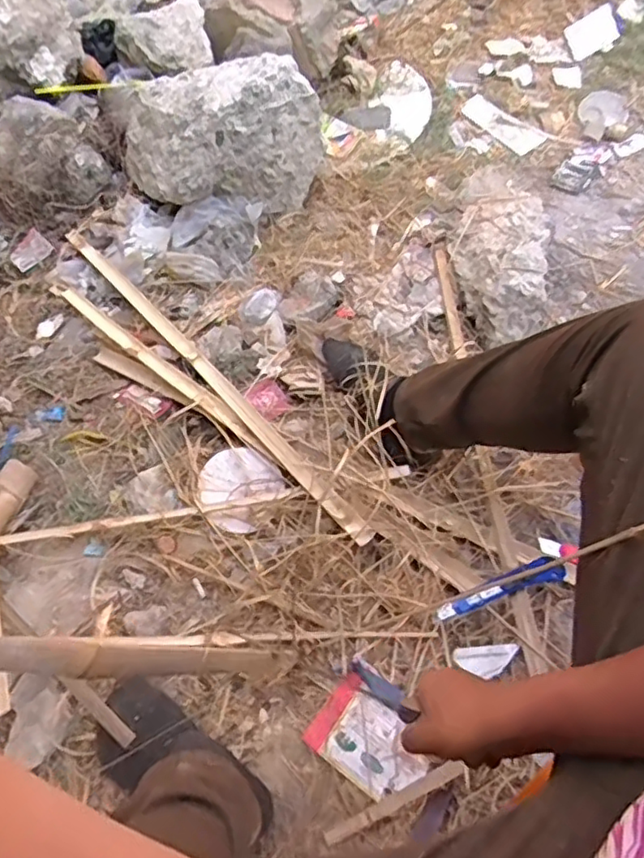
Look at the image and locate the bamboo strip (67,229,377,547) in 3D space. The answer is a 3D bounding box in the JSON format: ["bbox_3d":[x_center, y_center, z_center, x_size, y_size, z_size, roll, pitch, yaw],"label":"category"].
[{"bbox_3d":[-0.194,-0.107,0.992,0.032,0.028,0.796,-39,66,-15],"label":"bamboo strip"}]

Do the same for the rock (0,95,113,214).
[{"bbox_3d":[-0.546,-0.511,1.192,0.205,0.125,0.227,-35,63,-12],"label":"rock"}]

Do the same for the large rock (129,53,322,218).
[{"bbox_3d":[-0.192,-0.556,1.150,0.374,0.206,0.238,-7,62,0],"label":"large rock"}]

